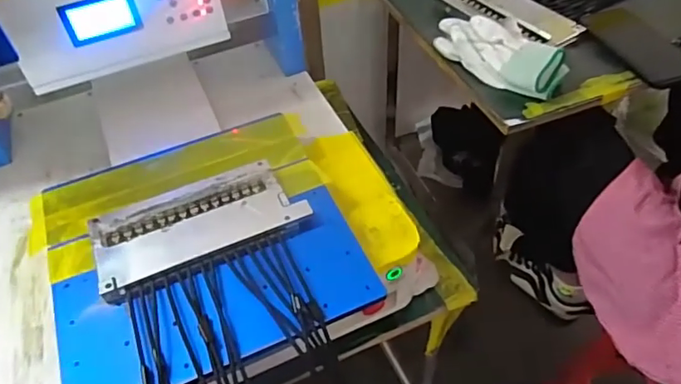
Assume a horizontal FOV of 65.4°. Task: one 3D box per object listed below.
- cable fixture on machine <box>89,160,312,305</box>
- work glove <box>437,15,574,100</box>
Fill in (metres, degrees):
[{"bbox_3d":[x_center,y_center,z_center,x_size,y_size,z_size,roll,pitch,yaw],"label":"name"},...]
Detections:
[{"bbox_3d":[-0.150,0.031,0.560,0.209,0.015,0.097,-22,51,-14],"label":"cable fixture on machine"},{"bbox_3d":[0.197,-0.173,0.682,0.174,0.058,0.054,33,59,28],"label":"work glove"}]

